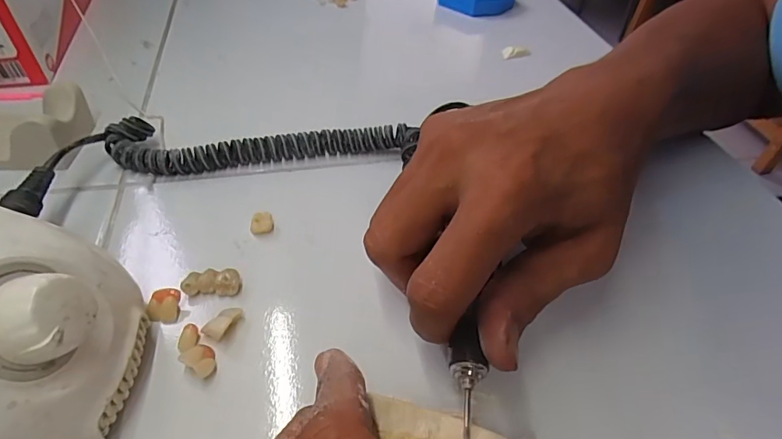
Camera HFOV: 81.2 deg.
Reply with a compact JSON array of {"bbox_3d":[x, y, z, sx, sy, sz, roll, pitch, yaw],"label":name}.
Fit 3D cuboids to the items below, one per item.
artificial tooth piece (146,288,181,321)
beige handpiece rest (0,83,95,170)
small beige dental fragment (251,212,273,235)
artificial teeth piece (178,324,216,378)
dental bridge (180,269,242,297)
[{"bbox_3d":[-0.106,0.039,0.212,0.013,0.009,0.012,4,46,0],"label":"artificial tooth piece"},{"bbox_3d":[-0.232,-0.059,0.271,0.090,0.029,0.049,1,46,-3],"label":"beige handpiece rest"},{"bbox_3d":[-0.071,0.003,0.250,0.012,0.009,0.010,-13,49,-16],"label":"small beige dental fragment"},{"bbox_3d":[-0.085,0.057,0.198,0.013,0.008,0.024,-33,57,-31],"label":"artificial teeth piece"},{"bbox_3d":[-0.087,0.031,0.223,0.026,0.008,0.012,-2,47,-6],"label":"dental bridge"}]

